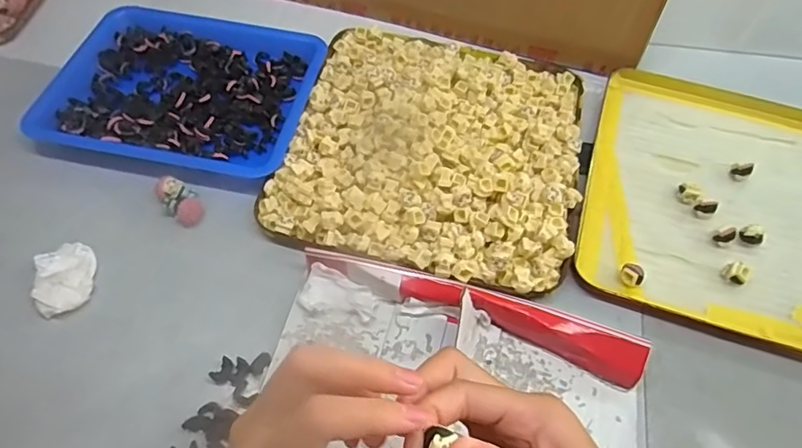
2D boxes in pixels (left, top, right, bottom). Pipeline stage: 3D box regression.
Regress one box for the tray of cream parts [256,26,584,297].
[{"bbox_3d":[0.031,-0.070,0.436,0.235,0.034,0.237,14,58,7],"label":"tray of cream parts"}]

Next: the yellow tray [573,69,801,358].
[{"bbox_3d":[0.277,-0.023,0.430,0.234,0.018,0.252,17,58,9],"label":"yellow tray"}]

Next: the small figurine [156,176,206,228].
[{"bbox_3d":[-0.173,-0.018,0.408,0.040,0.017,0.025,39,64,21],"label":"small figurine"}]

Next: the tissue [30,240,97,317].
[{"bbox_3d":[-0.239,0.040,0.372,0.035,0.018,0.052,-13,58,-10],"label":"tissue"}]

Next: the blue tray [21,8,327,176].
[{"bbox_3d":[-0.186,-0.127,0.468,0.212,0.026,0.182,9,57,4],"label":"blue tray"}]

